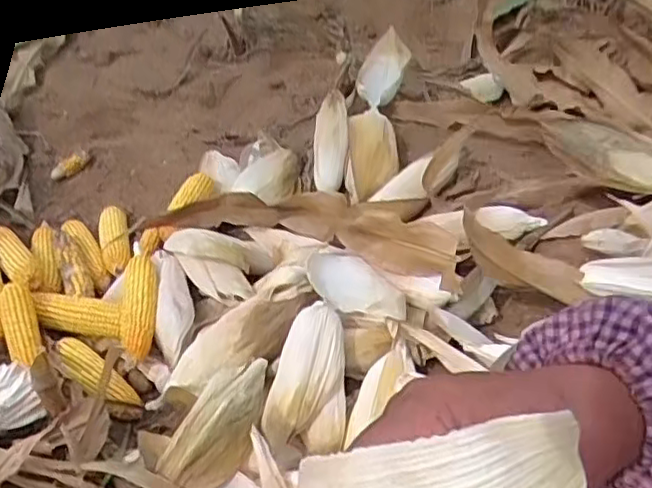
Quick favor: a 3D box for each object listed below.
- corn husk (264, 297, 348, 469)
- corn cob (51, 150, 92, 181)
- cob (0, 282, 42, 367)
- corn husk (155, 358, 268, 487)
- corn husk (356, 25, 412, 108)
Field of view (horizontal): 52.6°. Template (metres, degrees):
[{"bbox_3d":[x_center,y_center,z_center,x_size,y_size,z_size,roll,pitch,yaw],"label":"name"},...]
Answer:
[{"bbox_3d":[-0.022,0.184,0.913,0.112,0.050,0.219,22,59,-28],"label":"corn husk"},{"bbox_3d":[-0.555,-0.171,1.434,0.091,0.028,0.031,-36,48,-9],"label":"corn cob"},{"bbox_3d":[-0.473,0.124,1.020,0.052,0.040,0.165,-18,42,-19],"label":"cob"},{"bbox_3d":[-0.132,0.233,0.866,0.079,0.060,0.193,17,43,21],"label":"corn husk"},{"bbox_3d":[0.127,-0.394,1.449,0.111,0.078,0.229,5,40,9],"label":"corn husk"}]

